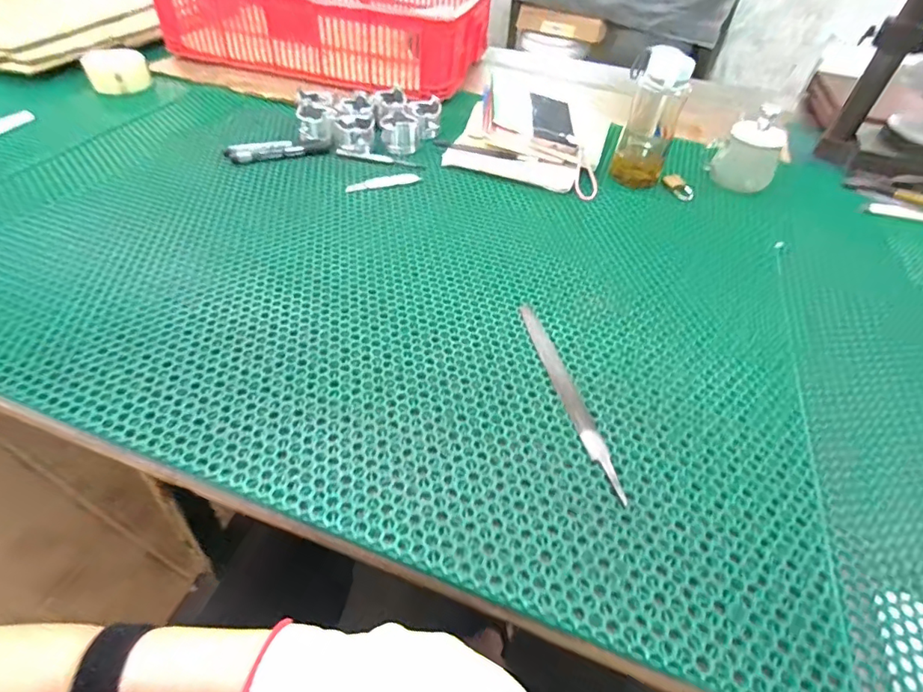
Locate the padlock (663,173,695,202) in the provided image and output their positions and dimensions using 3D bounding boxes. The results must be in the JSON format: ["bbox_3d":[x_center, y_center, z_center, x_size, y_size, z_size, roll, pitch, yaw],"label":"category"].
[{"bbox_3d":[0.347,-0.255,0.800,0.034,0.014,0.058,-6,47,-11],"label":"padlock"}]

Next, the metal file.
[{"bbox_3d":[0.102,0.041,0.491,0.020,0.004,0.240,-8,47,-13],"label":"metal file"}]

